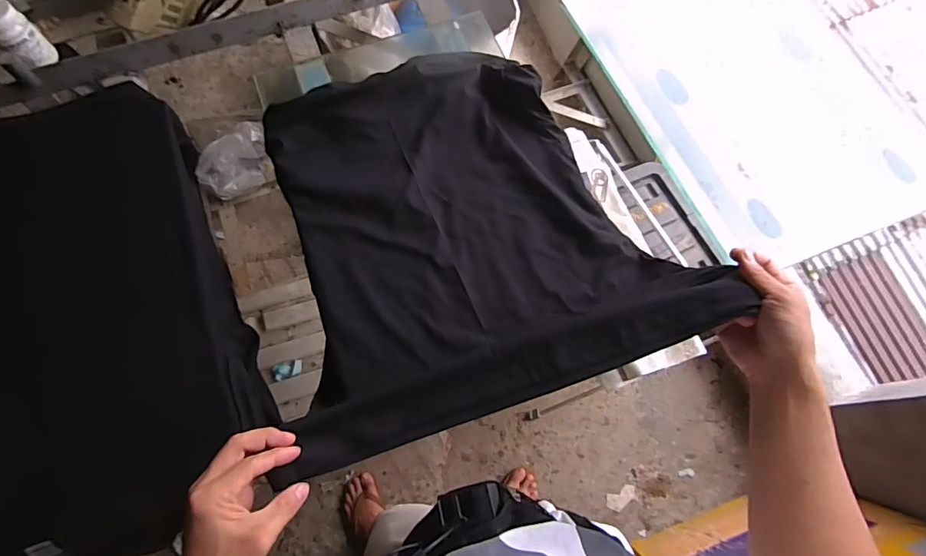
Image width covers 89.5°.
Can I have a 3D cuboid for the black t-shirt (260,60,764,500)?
[{"bbox_3d":[-0.017,-0.103,0.617,0.454,0.167,0.550,-18,68,-5],"label":"black t-shirt"}]

